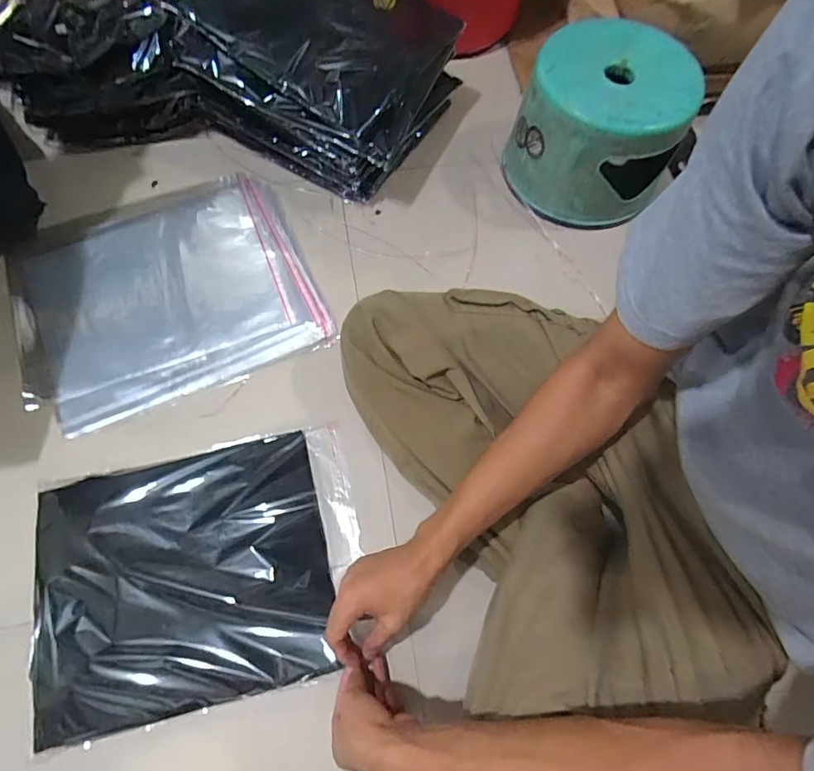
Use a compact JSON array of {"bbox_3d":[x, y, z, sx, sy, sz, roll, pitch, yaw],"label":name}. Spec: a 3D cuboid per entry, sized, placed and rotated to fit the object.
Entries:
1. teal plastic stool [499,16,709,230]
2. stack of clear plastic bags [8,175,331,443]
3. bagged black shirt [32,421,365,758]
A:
[{"bbox_3d":[0.282,-0.388,0.737,0.221,0.175,0.233,18,68,5],"label":"teal plastic stool"},{"bbox_3d":[-0.351,-0.137,0.699,0.401,0.014,0.340,-23,70,-10],"label":"stack of clear plastic bags"},{"bbox_3d":[-0.235,0.208,0.557,0.353,0.032,0.279,-12,68,-6],"label":"bagged black shirt"}]

